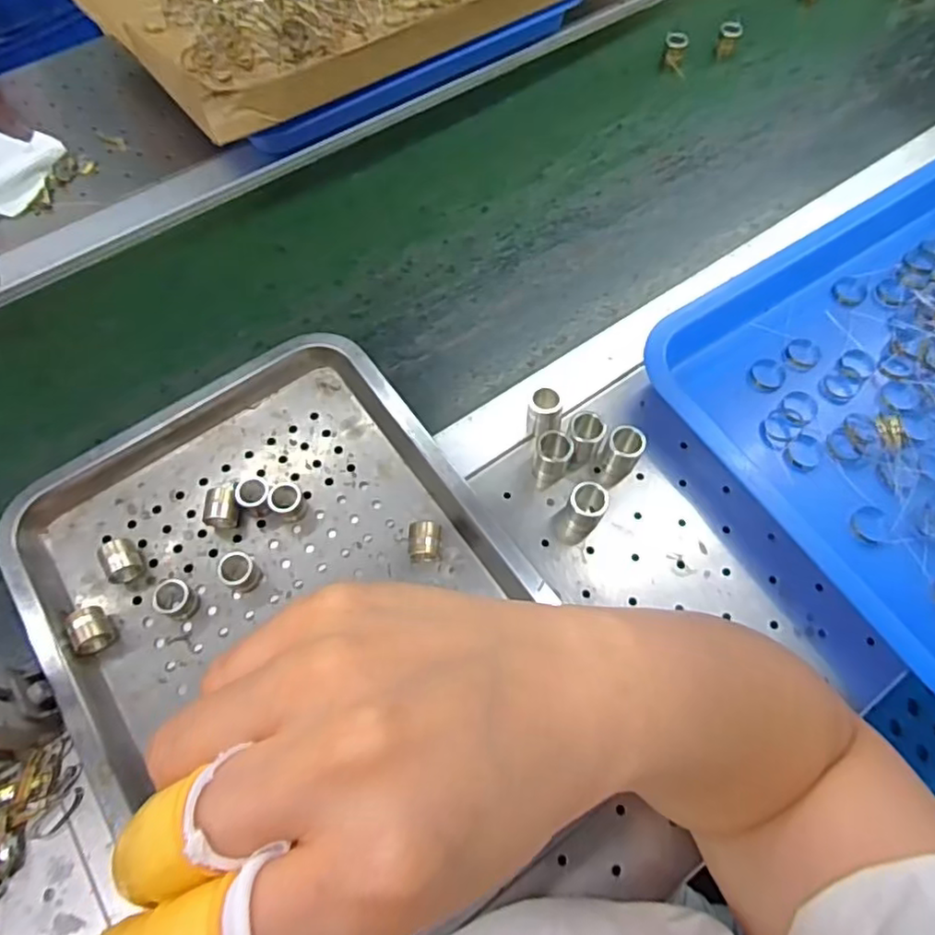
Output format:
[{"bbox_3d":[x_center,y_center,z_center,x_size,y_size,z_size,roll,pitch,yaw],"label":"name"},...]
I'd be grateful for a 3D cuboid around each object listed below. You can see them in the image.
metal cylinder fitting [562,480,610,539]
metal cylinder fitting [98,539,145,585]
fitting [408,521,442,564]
[{"bbox_3d":[0.072,0.026,0.391,0.022,0.038,0.021,0,63,1],"label":"metal cylinder fitting"},{"bbox_3d":[-0.209,0.054,0.385,0.019,0.018,0.026,-25,65,-11],"label":"metal cylinder fitting"},{"bbox_3d":[-0.025,0.045,0.391,0.020,0.015,0.025,0,63,1],"label":"fitting"}]

